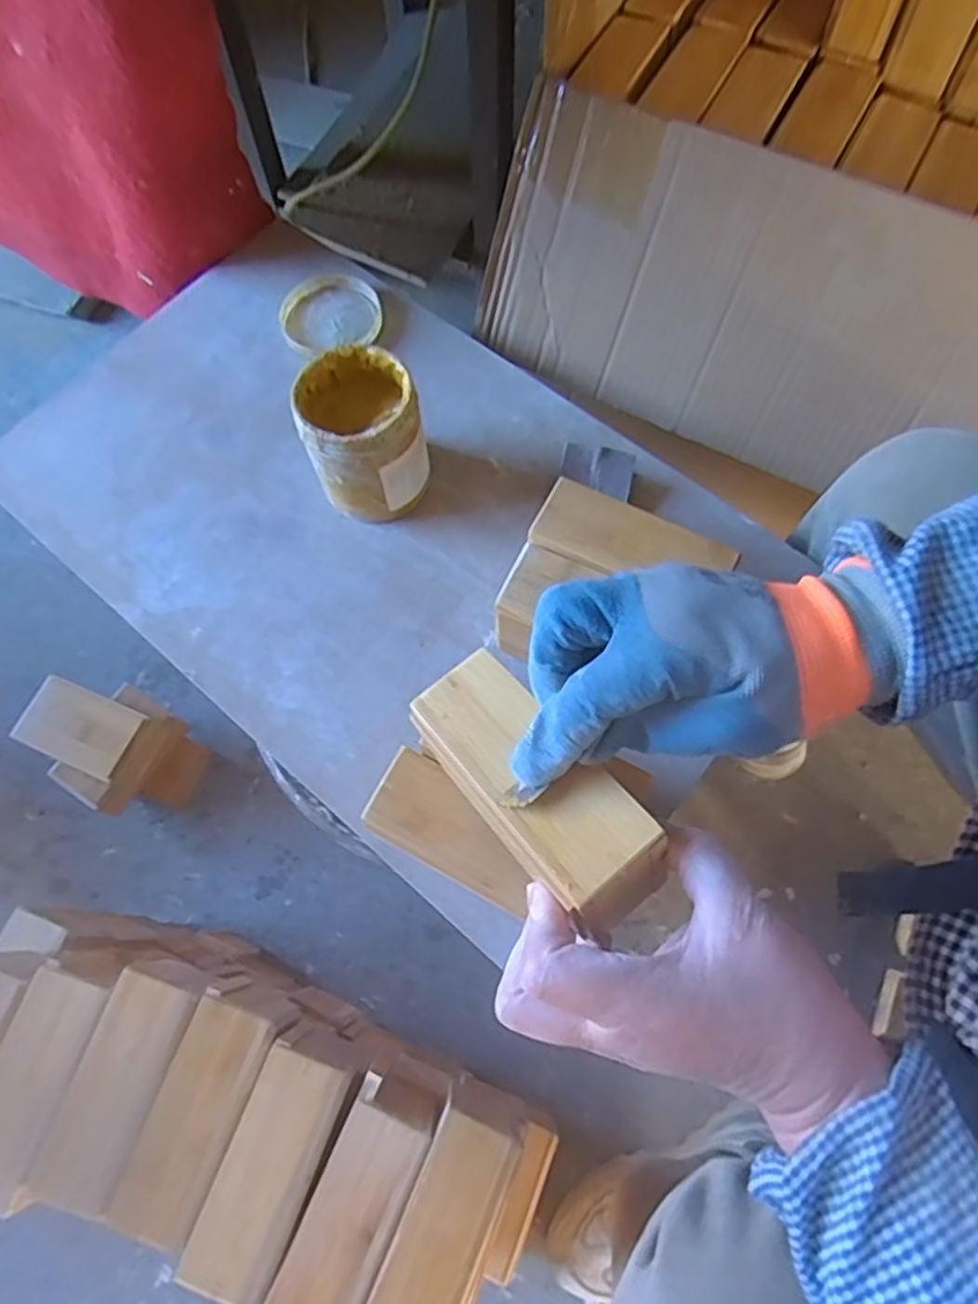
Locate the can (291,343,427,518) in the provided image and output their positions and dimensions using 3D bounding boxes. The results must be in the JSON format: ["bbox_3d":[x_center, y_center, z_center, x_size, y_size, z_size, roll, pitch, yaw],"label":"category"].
[{"bbox_3d":[-0.088,-0.153,0.535,0.078,0.099,0.084,-1,70,2],"label":"can"}]

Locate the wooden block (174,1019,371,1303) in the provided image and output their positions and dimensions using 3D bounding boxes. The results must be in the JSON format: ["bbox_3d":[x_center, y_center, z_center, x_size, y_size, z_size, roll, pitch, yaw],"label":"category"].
[{"bbox_3d":[-0.125,0.302,0.447,0.054,0.053,0.129,22,71,9],"label":"wooden block"}]

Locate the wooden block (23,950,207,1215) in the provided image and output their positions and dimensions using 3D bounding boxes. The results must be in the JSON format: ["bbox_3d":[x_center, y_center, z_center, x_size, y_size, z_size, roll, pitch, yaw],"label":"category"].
[{"bbox_3d":[-0.223,0.268,0.470,0.055,0.062,0.130,18,71,8],"label":"wooden block"}]

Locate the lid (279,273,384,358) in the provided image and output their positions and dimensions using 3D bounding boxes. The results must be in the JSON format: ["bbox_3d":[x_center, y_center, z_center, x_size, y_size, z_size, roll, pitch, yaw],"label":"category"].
[{"bbox_3d":[-0.137,-0.293,0.638,0.084,0.010,0.080,-1,70,2],"label":"lid"}]

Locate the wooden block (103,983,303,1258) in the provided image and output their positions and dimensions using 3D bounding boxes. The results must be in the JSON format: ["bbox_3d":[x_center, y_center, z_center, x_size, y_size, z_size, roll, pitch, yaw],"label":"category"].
[{"bbox_3d":[-0.171,0.281,0.463,0.050,0.067,0.126,20,71,9],"label":"wooden block"}]

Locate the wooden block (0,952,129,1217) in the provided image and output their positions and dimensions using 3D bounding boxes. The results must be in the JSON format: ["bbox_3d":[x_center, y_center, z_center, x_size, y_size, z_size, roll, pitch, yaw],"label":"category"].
[{"bbox_3d":[-0.276,0.265,0.469,0.054,0.063,0.134,15,71,8],"label":"wooden block"}]

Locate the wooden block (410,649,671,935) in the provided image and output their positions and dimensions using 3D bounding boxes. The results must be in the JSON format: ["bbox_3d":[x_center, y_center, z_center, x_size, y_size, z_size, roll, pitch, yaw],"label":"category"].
[{"bbox_3d":[0.021,0.060,0.335,0.050,0.029,0.134,-39,60,-12],"label":"wooden block"}]

